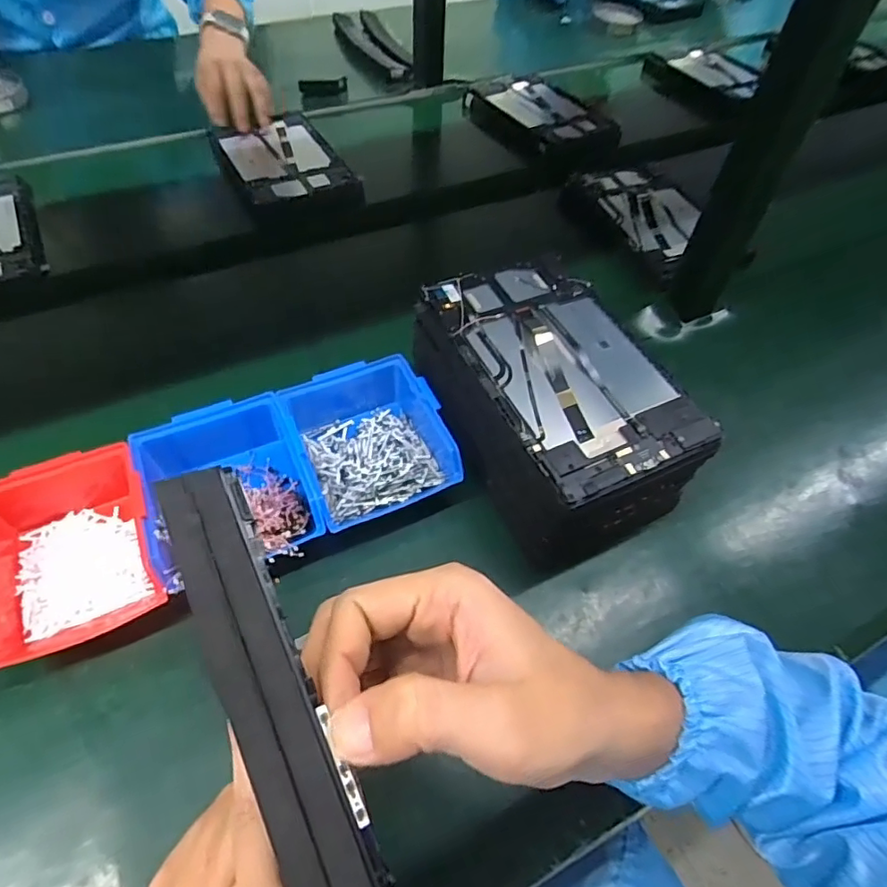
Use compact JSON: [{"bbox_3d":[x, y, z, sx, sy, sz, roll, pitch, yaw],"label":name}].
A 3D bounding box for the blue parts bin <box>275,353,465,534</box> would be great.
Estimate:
[{"bbox_3d":[-0.068,-0.005,0.501,0.125,0.067,0.151,-19,58,-17],"label":"blue parts bin"}]

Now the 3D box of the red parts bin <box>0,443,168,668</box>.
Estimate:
[{"bbox_3d":[-0.281,0.083,0.423,0.120,0.064,0.132,-20,59,-18],"label":"red parts bin"}]

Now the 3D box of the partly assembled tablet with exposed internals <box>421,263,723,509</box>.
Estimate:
[{"bbox_3d":[0.099,-0.069,0.460,0.148,0.013,0.238,-21,59,-18],"label":"partly assembled tablet with exposed internals"}]

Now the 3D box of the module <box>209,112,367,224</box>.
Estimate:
[{"bbox_3d":[-0.238,-0.413,0.824,0.158,0.032,0.229,-22,59,-19],"label":"module"}]

